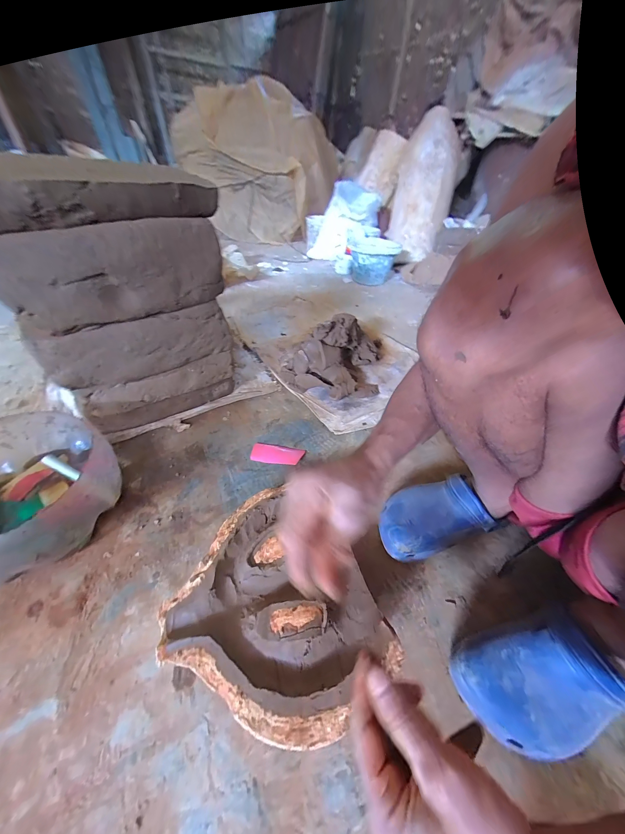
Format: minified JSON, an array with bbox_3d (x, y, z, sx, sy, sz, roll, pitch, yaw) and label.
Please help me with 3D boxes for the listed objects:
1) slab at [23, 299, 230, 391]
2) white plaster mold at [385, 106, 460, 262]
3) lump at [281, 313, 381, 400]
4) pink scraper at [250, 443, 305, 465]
[{"bbox_3d":[-0.297,-0.131,0.485,0.300,0.109,0.024,-26,53,-26],"label":"slab"},{"bbox_3d":[0.578,-1.173,1.372,0.281,0.688,0.121,10,11,5],"label":"white plaster mold"},{"bbox_3d":[0.062,-0.169,0.728,0.283,0.129,0.236,-1,46,-5],"label":"lump"},{"bbox_3d":[-0.075,0.079,0.568,0.109,0.005,0.047,8,46,4],"label":"pink scraper"}]

